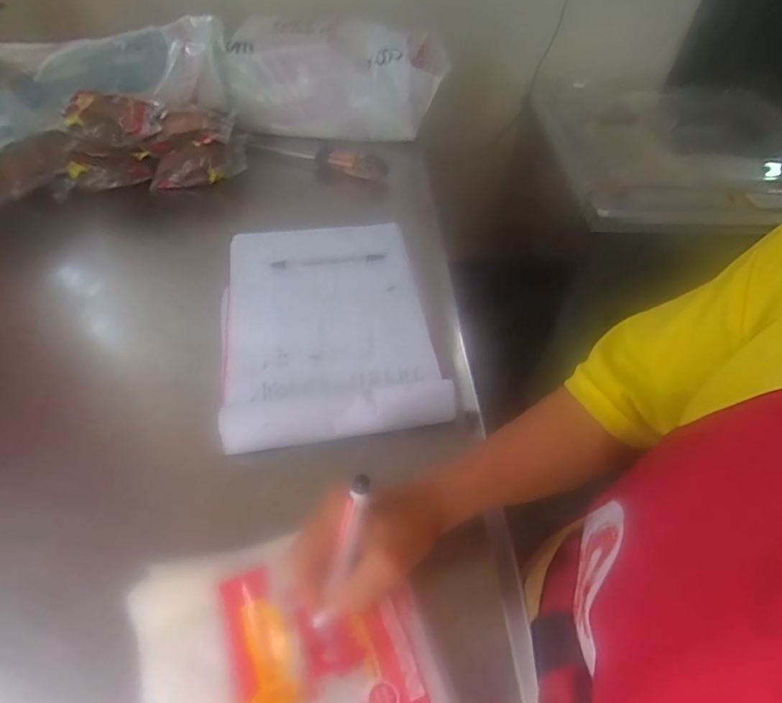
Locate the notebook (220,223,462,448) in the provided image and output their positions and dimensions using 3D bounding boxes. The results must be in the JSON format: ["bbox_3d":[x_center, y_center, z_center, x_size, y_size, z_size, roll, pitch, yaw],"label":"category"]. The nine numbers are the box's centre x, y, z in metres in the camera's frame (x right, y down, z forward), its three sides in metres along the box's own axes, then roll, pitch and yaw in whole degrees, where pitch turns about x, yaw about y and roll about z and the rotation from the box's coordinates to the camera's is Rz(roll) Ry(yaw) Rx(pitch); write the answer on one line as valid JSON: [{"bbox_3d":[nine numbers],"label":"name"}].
[{"bbox_3d":[-0.072,-0.043,0.546,0.215,0.032,0.315,-8,51,-10],"label":"notebook"}]

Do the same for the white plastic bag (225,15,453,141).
[{"bbox_3d":[-0.081,-0.437,0.808,0.335,0.134,0.107,4,50,1],"label":"white plastic bag"}]

